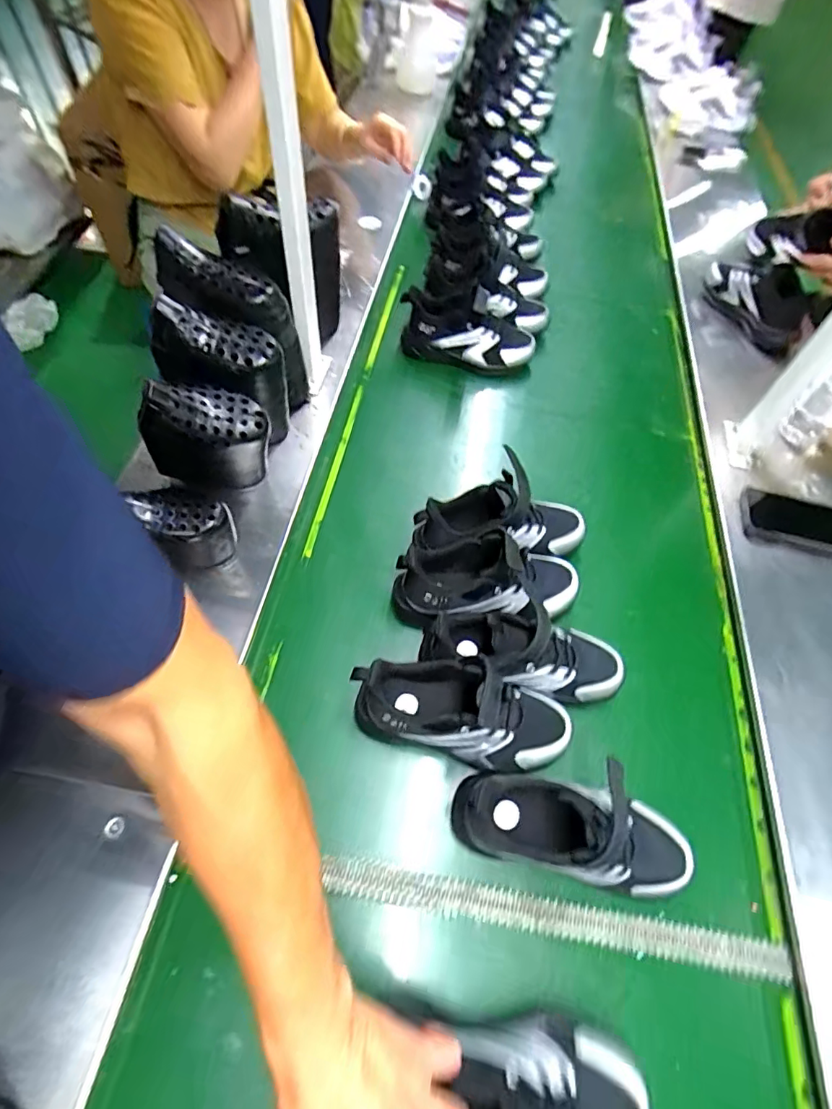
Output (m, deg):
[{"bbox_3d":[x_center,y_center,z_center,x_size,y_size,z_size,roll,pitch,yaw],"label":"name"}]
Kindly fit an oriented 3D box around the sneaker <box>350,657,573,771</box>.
[{"bbox_3d":[0.047,0.154,0.515,0.212,0.108,0.079,11,59,2],"label":"sneaker"}]

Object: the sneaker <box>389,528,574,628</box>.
[{"bbox_3d":[0.082,0.023,0.592,0.215,0.100,0.077,-5,60,-8],"label":"sneaker"}]

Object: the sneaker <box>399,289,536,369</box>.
[{"bbox_3d":[0.089,-0.374,0.872,0.222,0.106,0.093,15,61,6],"label":"sneaker"}]

